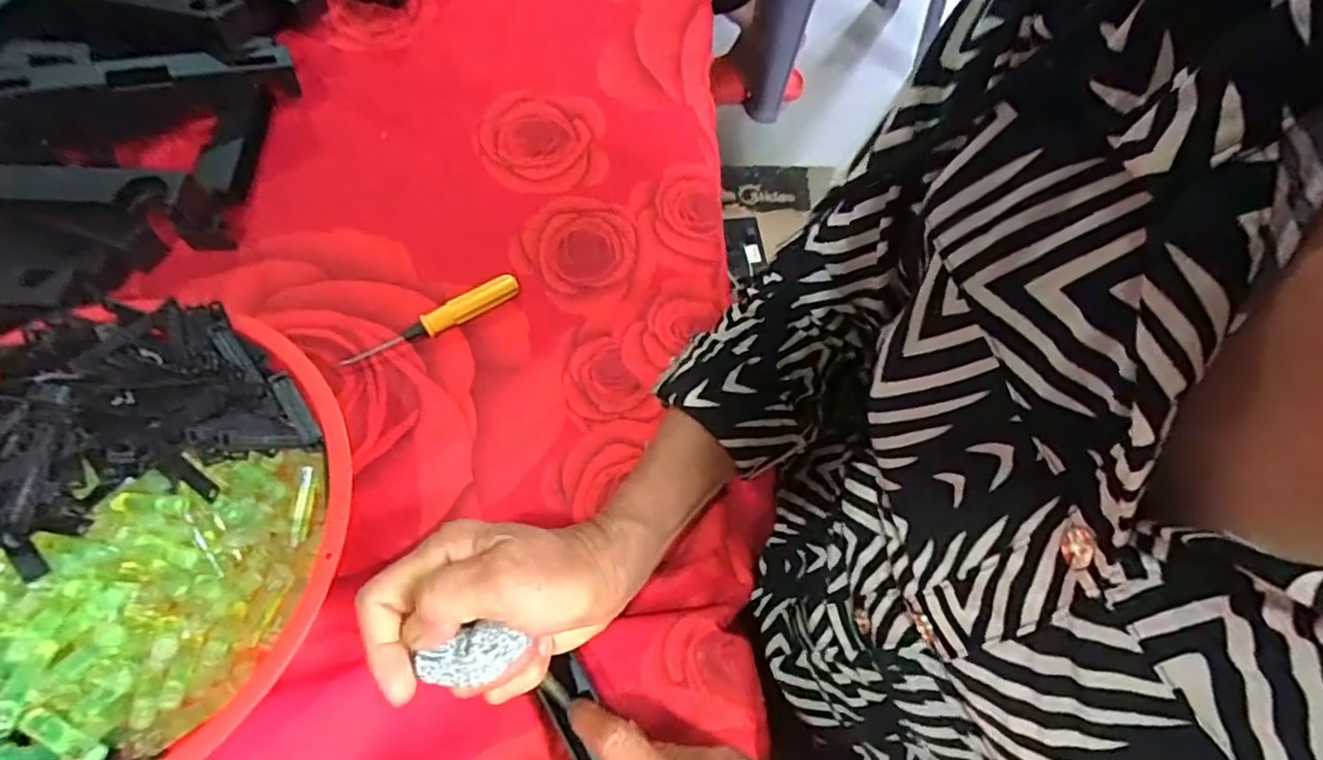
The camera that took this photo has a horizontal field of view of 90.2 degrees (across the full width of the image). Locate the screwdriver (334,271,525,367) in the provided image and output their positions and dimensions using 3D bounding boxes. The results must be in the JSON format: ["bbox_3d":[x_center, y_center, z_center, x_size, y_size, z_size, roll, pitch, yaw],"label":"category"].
[{"bbox_3d":[-0.150,-0.038,0.436,0.120,0.014,0.015,-30,68,-14],"label":"screwdriver"}]

